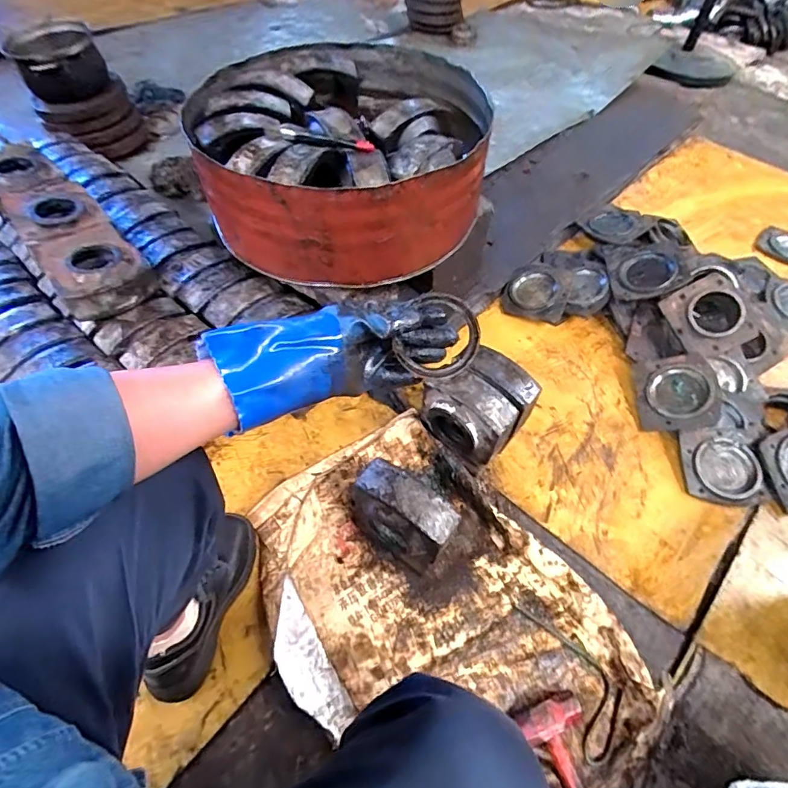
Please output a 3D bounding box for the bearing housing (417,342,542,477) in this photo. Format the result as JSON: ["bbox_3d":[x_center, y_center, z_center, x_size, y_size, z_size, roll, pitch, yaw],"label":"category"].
[{"bbox_3d":[0.141,0.030,0.814,0.148,0.165,0.151,40,63,23],"label":"bearing housing"}]

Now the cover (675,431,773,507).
[{"bbox_3d":[0.592,0.132,0.858,0.126,0.020,0.138,-4,66,7],"label":"cover"}]

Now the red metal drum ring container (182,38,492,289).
[{"bbox_3d":[-0.092,-0.463,0.911,0.514,0.175,0.559,-17,57,-13],"label":"red metal drum ring container"}]

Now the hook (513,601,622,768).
[{"bbox_3d":[0.257,0.389,0.666,0.082,0.011,0.202,-16,57,-12],"label":"hook"}]

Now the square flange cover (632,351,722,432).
[{"bbox_3d":[0.550,-0.004,0.922,0.139,0.021,0.151,-7,68,22],"label":"square flange cover"}]

